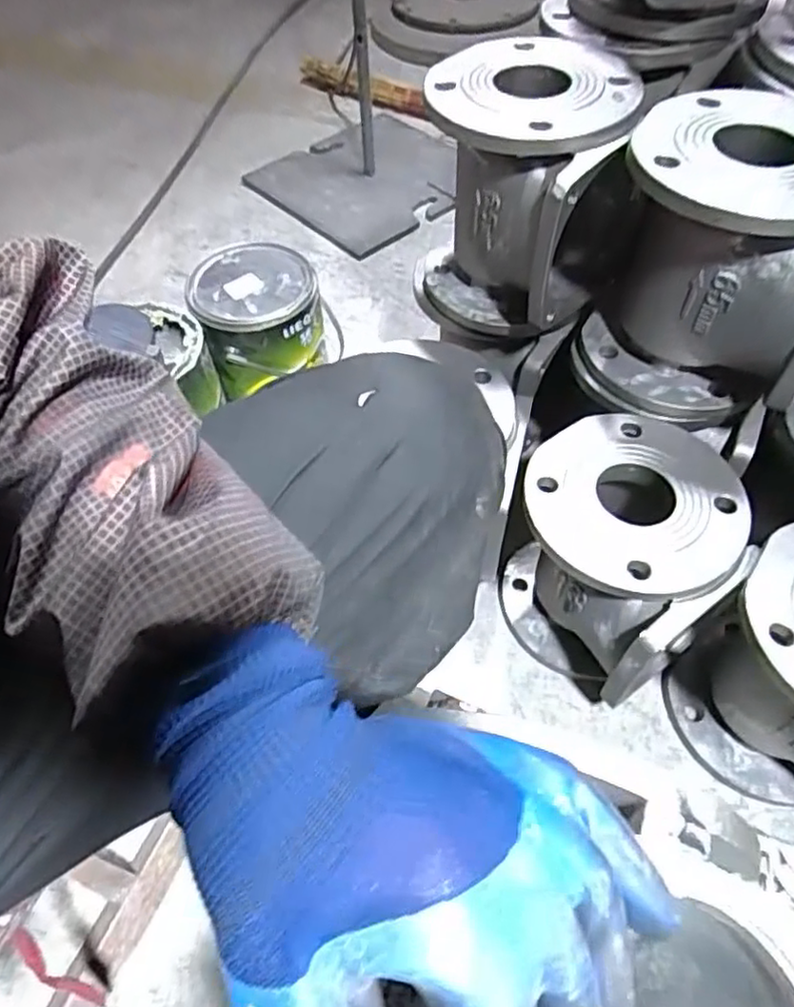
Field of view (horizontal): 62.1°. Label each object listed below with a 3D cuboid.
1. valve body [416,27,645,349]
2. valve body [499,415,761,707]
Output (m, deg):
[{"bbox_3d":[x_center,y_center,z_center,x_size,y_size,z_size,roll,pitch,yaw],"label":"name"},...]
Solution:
[{"bbox_3d":[0.122,-0.284,0.626,0.158,0.207,0.178,-39,63,-22],"label":"valve body"},{"bbox_3d":[0.208,0.052,0.622,0.171,0.195,0.184,-1,55,1],"label":"valve body"}]

